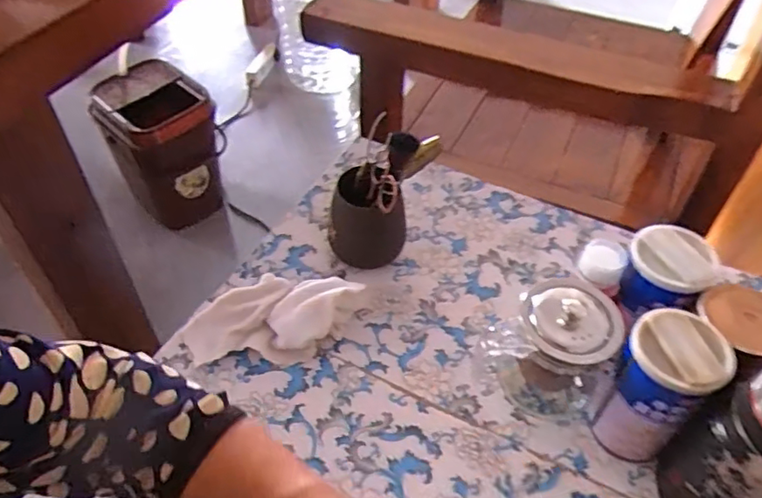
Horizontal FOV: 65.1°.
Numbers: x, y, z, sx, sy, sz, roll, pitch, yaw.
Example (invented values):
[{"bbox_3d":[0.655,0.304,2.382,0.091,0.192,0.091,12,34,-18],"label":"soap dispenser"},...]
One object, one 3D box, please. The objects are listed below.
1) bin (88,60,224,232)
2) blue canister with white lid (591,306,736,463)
[{"bbox_3d":[-0.468,-0.220,1.313,0.228,0.279,0.192,-21,52,-19],"label":"bin"},{"bbox_3d":[0.209,0.109,0.457,0.065,0.123,0.061,0,47,0],"label":"blue canister with white lid"}]

